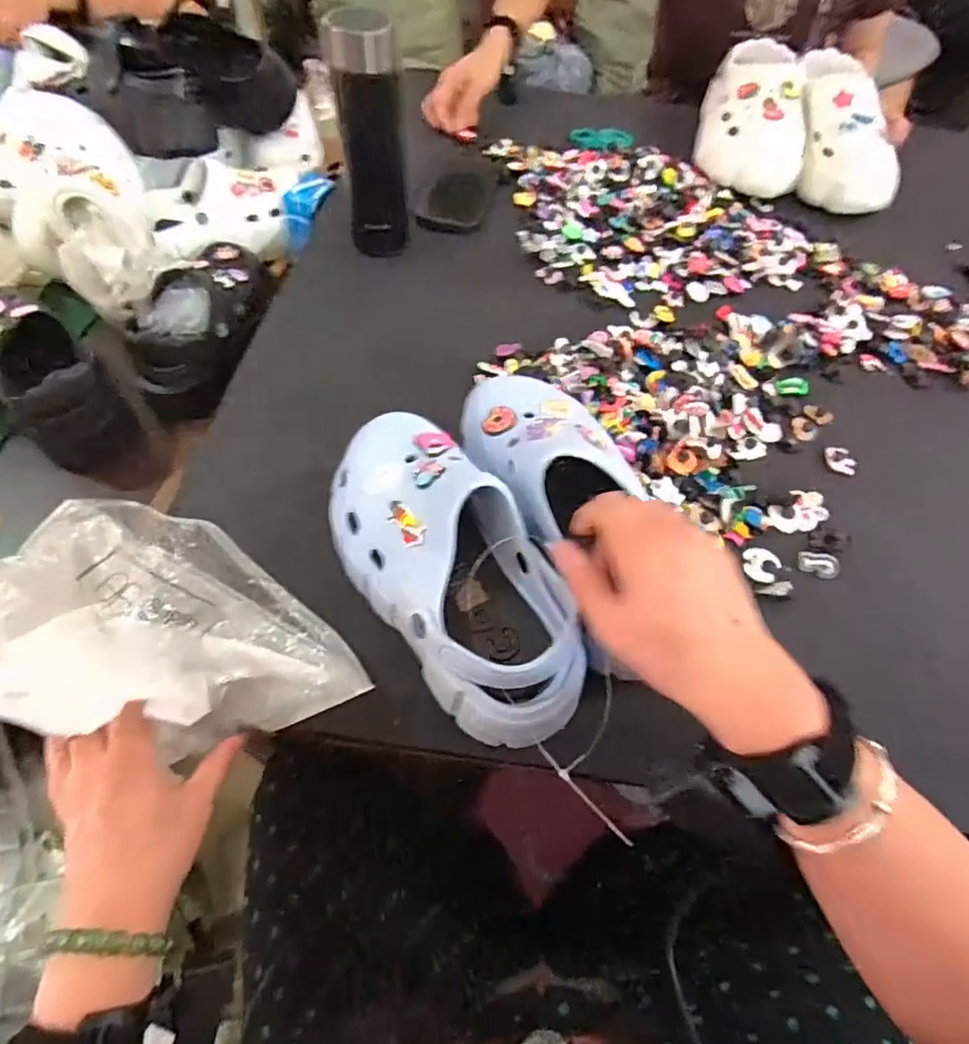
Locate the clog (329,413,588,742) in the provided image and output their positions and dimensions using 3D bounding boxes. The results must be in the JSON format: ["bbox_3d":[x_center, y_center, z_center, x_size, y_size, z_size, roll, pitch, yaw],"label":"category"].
[{"bbox_3d":[-0.027,0.023,0.396,0.103,0.081,0.247,-31,64,-20],"label":"clog"}]

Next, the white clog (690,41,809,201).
[{"bbox_3d":[0.360,-0.538,0.783,0.132,0.083,0.233,15,58,6],"label":"white clog"}]

